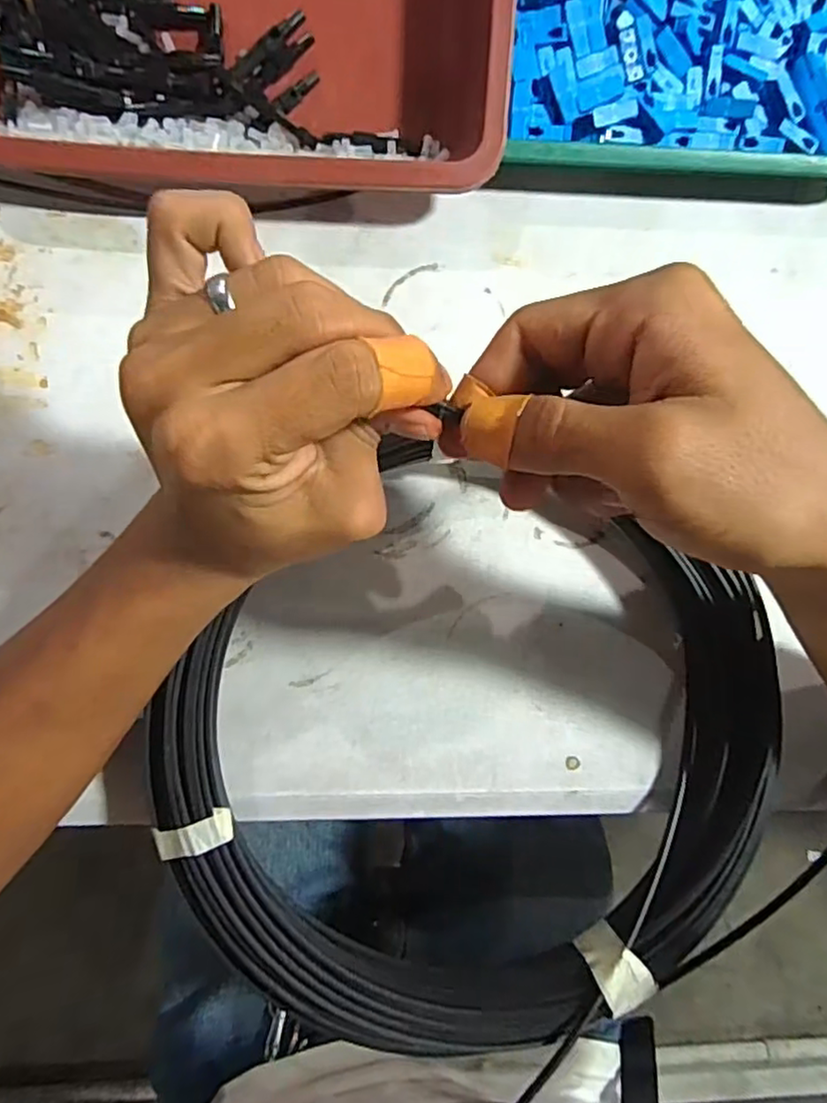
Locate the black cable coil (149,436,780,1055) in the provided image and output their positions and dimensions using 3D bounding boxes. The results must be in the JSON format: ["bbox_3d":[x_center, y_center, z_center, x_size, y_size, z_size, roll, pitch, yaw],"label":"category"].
[{"bbox_3d":[0.035,0.088,0.292,0.270,0.041,0.246,1,82,-6],"label":"black cable coil"}]

